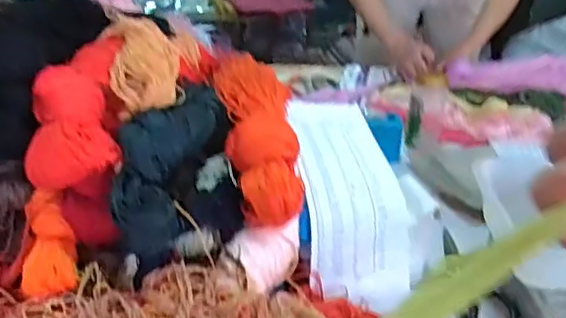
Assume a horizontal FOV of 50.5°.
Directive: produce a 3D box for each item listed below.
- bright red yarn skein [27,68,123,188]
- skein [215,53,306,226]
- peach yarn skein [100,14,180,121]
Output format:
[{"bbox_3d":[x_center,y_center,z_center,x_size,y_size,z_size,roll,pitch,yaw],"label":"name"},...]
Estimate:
[{"bbox_3d":[-0.209,-0.026,0.580,0.075,0.060,0.122,4,55,-38],"label":"bright red yarn skein"},{"bbox_3d":[-0.029,-0.039,0.694,0.093,0.072,0.291,-1,31,-7],"label":"skein"},{"bbox_3d":[-0.156,-0.103,0.667,0.081,0.048,0.144,-2,50,-9],"label":"peach yarn skein"}]

